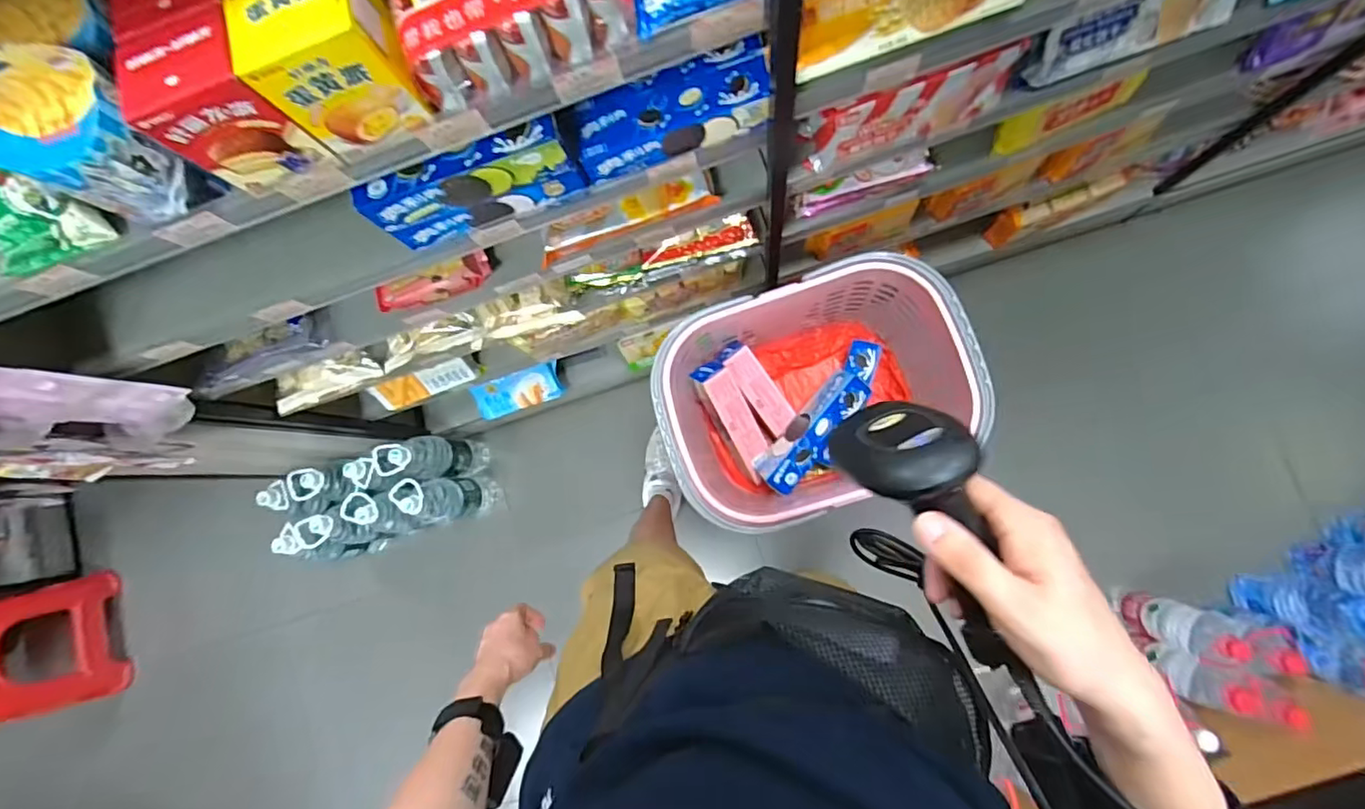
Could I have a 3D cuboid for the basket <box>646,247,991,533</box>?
[{"bbox_3d":[0.189,-0.010,0.873,0.414,0.237,0.310,-17,82,5],"label":"basket"}]

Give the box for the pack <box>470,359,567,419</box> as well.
[{"bbox_3d":[-0.384,-0.029,1.344,0.203,0.116,0.028,-15,40,1],"label":"pack"}]

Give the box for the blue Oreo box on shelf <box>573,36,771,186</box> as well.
[{"bbox_3d":[-0.010,-0.305,0.600,0.201,0.039,0.074,-16,82,5],"label":"blue Oreo box on shelf"}]

